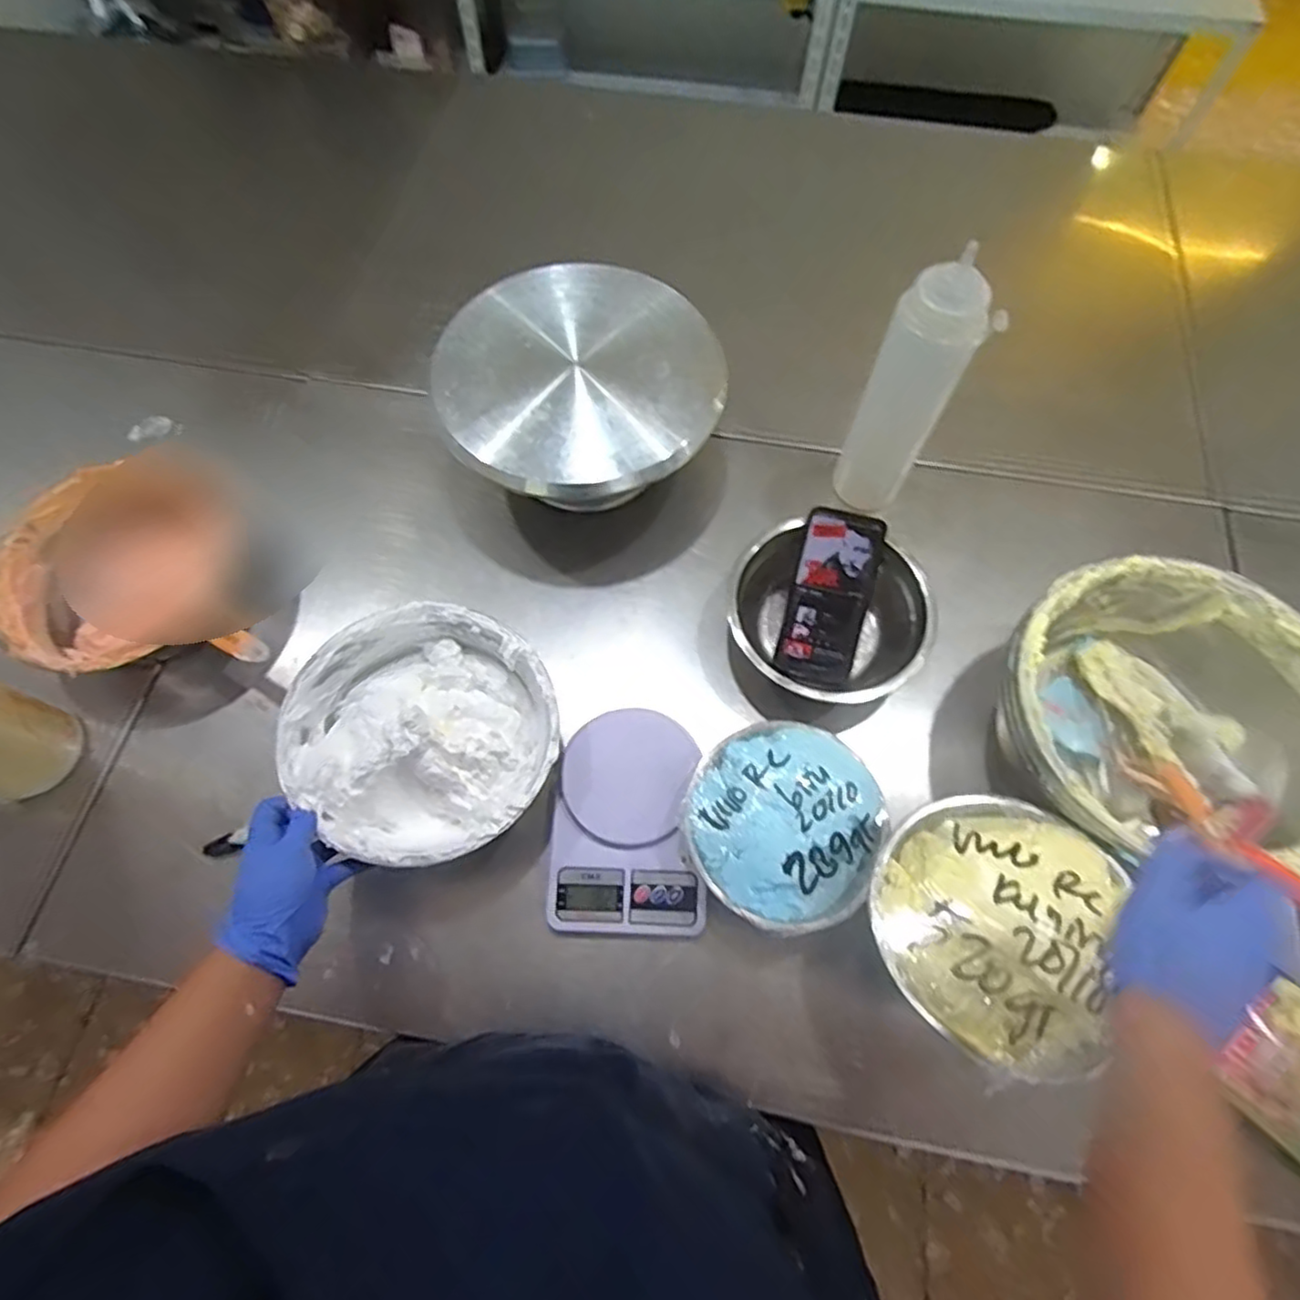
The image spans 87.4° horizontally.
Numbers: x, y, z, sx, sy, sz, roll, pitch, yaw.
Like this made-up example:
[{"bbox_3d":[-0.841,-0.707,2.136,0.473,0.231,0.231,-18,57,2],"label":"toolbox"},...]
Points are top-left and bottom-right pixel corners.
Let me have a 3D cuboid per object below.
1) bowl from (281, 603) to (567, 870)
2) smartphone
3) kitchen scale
[{"bbox_3d":[-0.192,0.074,0.604,0.211,0.084,0.216,0,67,1],"label":"bowl"},{"bbox_3d":[0.181,-0.052,0.685,0.075,0.010,0.173,15,92,7],"label":"smartphone"},{"bbox_3d":[-0.018,0.153,0.614,0.138,0.047,0.194,1,67,2],"label":"kitchen scale"}]

